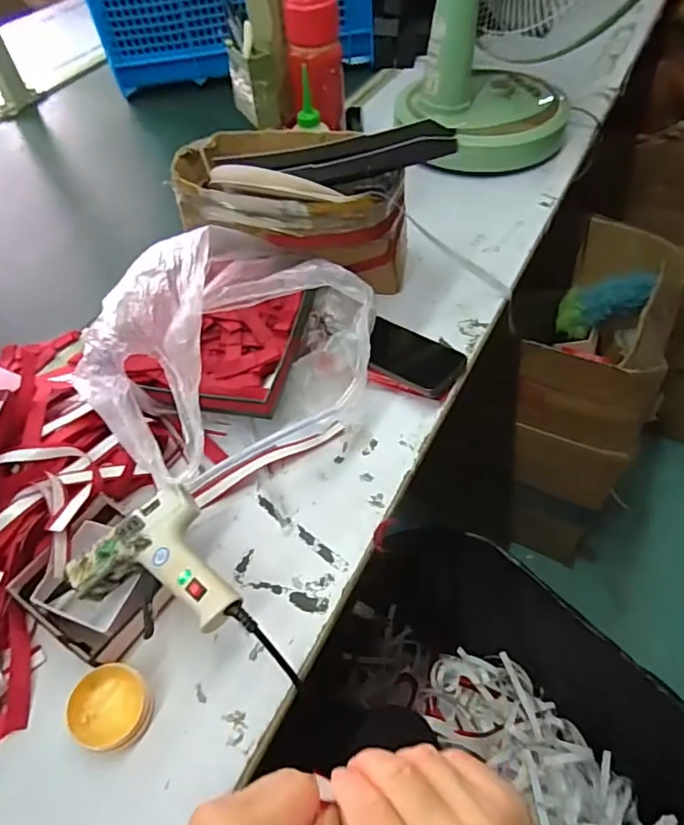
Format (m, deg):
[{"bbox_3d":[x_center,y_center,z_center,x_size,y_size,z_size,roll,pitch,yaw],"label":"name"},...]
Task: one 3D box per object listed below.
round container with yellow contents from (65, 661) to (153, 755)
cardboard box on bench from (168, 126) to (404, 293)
[{"bbox_3d":[-0.167,0.211,0.387,0.051,0.024,0.052,-2,53,3],"label":"round container with yellow contents"},{"bbox_3d":[-0.058,-0.241,0.642,0.254,0.115,0.159,1,53,5],"label":"cardboard box on bench"}]

